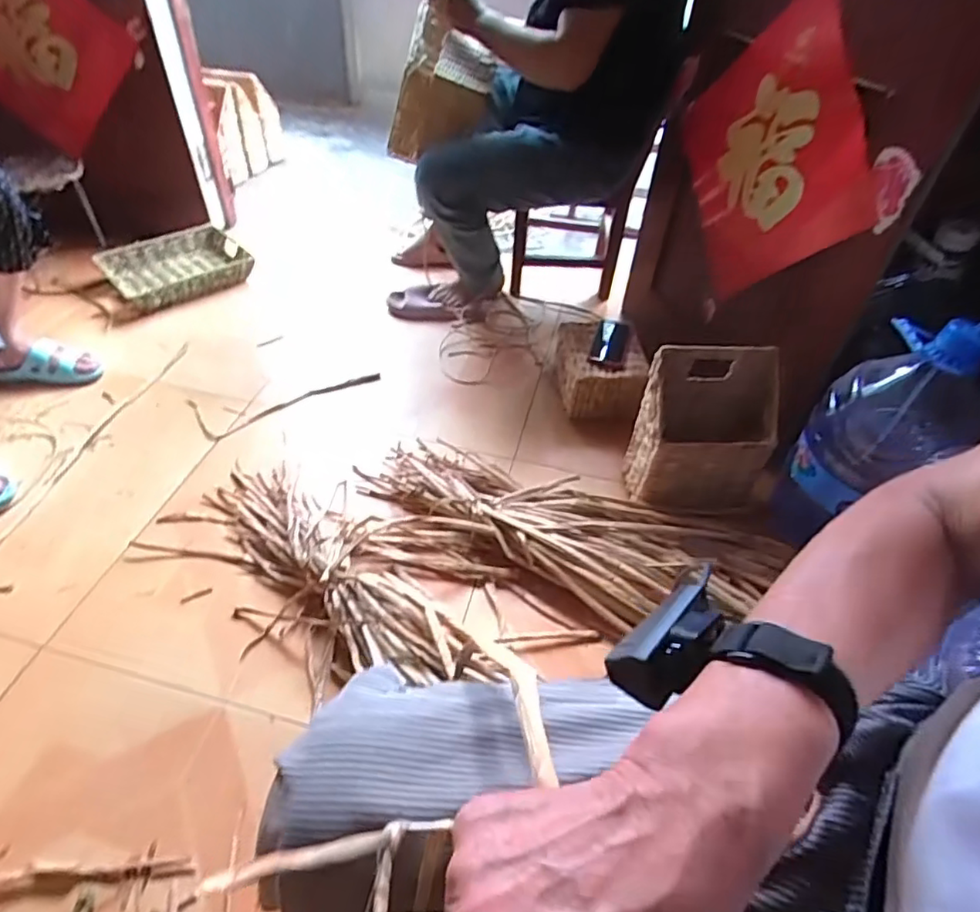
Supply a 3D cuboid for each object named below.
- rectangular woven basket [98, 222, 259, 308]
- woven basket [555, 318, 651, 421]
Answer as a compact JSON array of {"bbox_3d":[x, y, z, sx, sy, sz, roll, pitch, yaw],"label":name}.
[{"bbox_3d":[-0.849,-0.519,1.611,0.276,0.062,0.335,37,53,27],"label":"rectangular woven basket"},{"bbox_3d":[0.245,-0.183,1.325,0.181,0.148,0.199,4,46,-3],"label":"woven basket"}]

